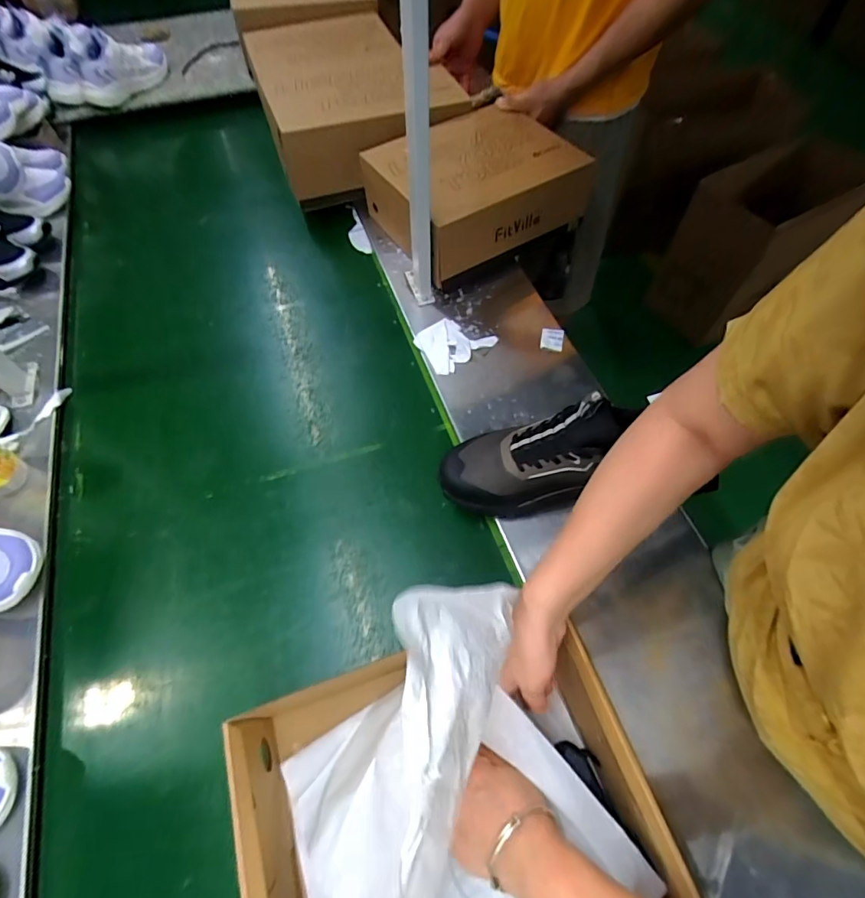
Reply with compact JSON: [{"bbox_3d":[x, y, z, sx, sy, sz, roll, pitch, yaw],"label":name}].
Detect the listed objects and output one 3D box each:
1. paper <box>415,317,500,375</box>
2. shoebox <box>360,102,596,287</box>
[{"bbox_3d":[0.037,-0.176,0.756,0.111,0.019,0.085,-30,64,-14],"label":"paper"},{"bbox_3d":[0.085,-0.480,0.850,0.332,0.119,0.264,-27,62,-15],"label":"shoebox"}]

